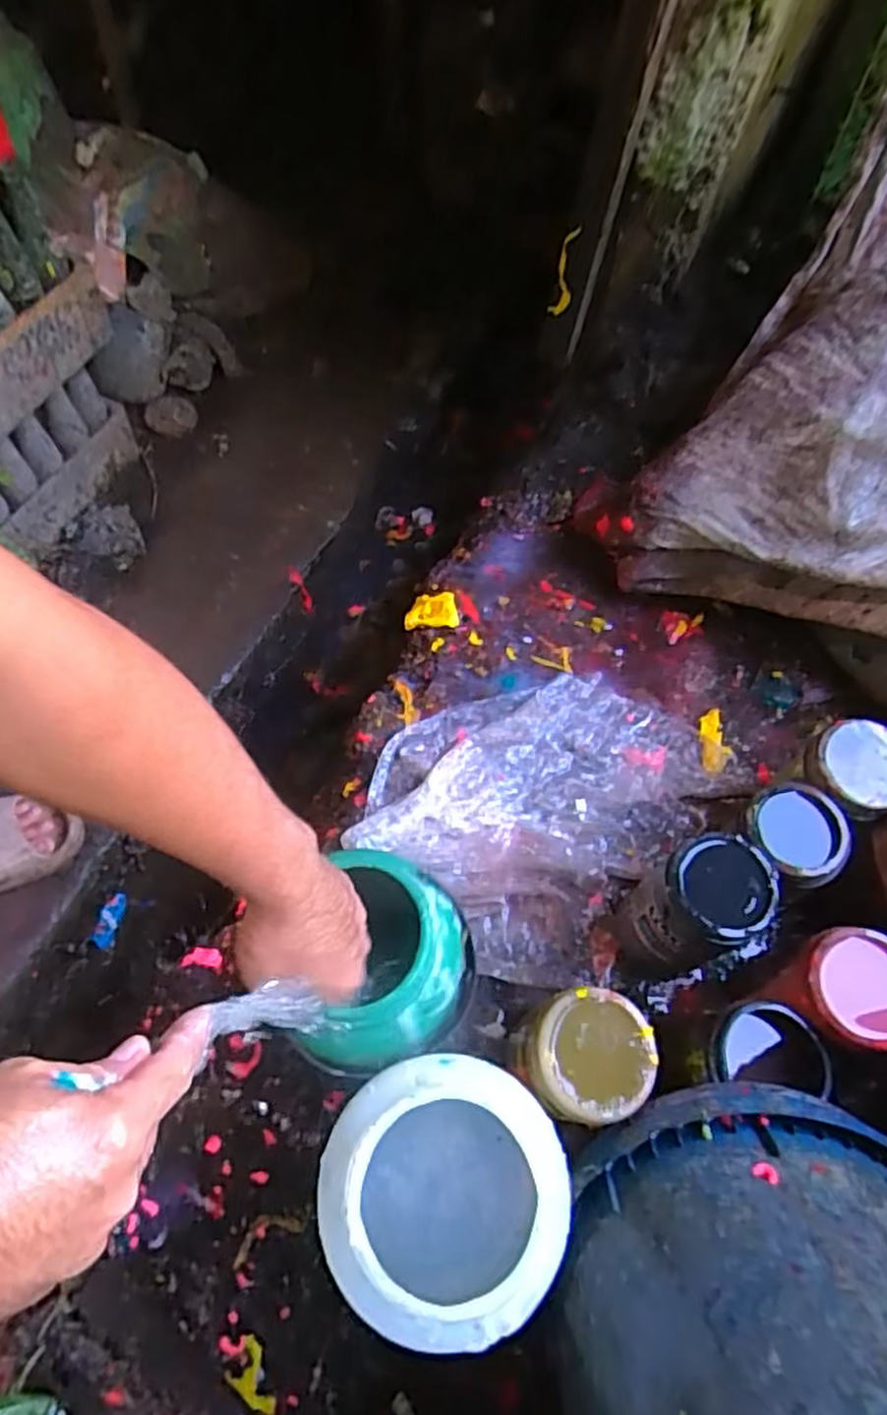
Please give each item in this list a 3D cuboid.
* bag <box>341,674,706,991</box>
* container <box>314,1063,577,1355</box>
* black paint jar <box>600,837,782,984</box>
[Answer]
[{"bbox_3d":[0.103,0.089,0.806,0.296,0.033,0.345,39,68,16],"label":"bag"},{"bbox_3d":[-0.003,0.347,0.544,0.152,0.240,0.150,1,63,-2],"label":"container"},{"bbox_3d":[0.221,0.187,0.675,0.105,0.163,0.094,-10,64,-8],"label":"black paint jar"}]

